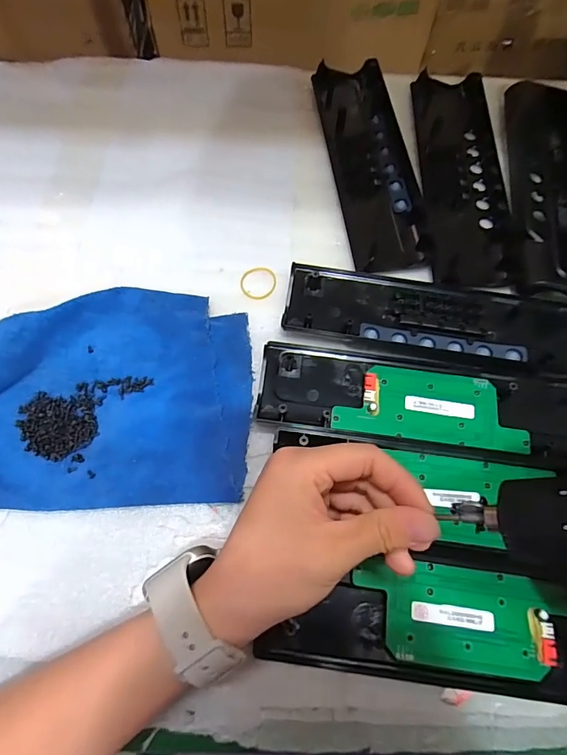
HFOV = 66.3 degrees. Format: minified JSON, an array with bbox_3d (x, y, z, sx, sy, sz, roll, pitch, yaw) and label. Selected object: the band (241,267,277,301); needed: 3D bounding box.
[{"bbox_3d":[-0.021,-0.079,0.358,0.029,0.004,0.031,1,69,-2],"label":"band"}]

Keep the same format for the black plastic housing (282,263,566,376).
[{"bbox_3d":[0.126,-0.046,0.339,0.246,0.016,0.068,9,67,2],"label":"black plastic housing"}]

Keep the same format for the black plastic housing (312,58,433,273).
[{"bbox_3d":[0.082,-0.206,0.404,0.072,0.017,0.244,-6,68,-4],"label":"black plastic housing"}]

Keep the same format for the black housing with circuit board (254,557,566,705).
[{"bbox_3d":[0.105,0.150,0.261,0.219,0.017,0.065,7,67,1],"label":"black housing with circuit board"}]

